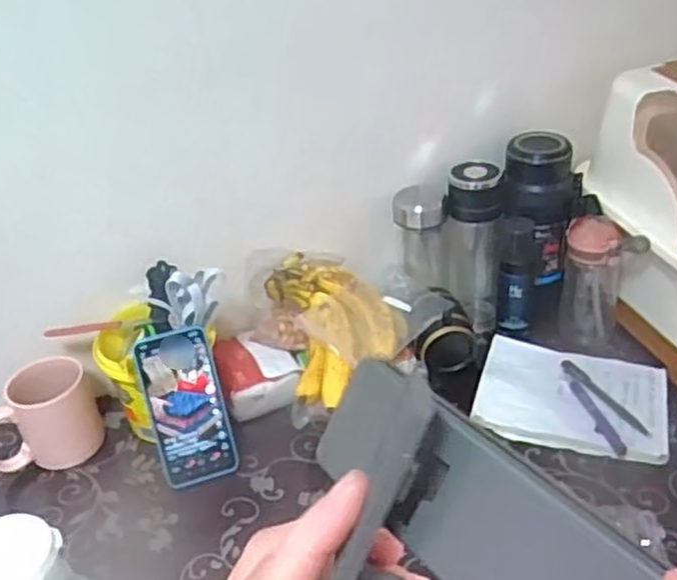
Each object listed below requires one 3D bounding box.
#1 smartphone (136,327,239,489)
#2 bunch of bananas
[{"bbox_3d":[-0.166,0.130,0.824,0.078,0.167,0.010,-13,9,-11],"label":"smartphone"},{"bbox_3d":[0.003,0.035,0.883,0.144,0.078,0.202,-13,34,-9],"label":"bunch of bananas"}]

